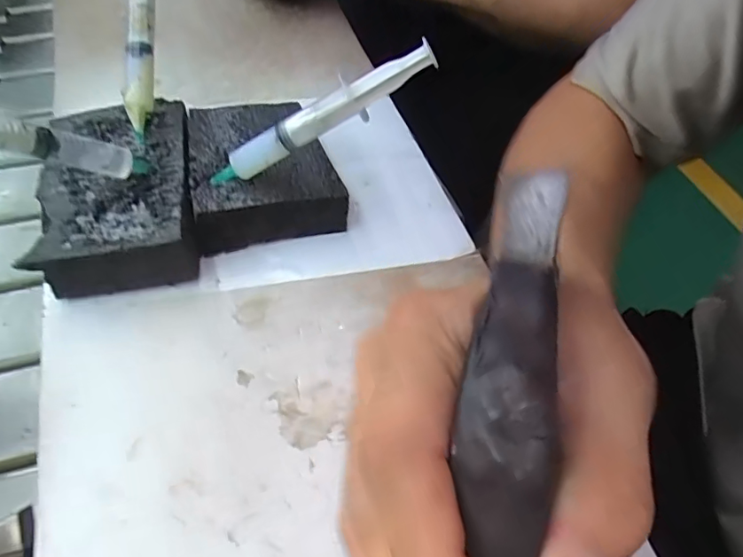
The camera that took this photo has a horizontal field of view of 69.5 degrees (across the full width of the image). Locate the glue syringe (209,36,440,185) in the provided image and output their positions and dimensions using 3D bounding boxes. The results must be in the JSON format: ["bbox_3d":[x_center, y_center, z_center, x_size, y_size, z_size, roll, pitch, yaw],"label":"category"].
[{"bbox_3d":[-0.030,-0.085,0.289,0.138,0.021,0.013,-24,51,19],"label":"glue syringe"}]

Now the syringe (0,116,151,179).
[{"bbox_3d":[-0.176,-0.071,0.255,0.145,0.019,0.016,7,41,-47],"label":"syringe"}]

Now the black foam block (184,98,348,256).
[{"bbox_3d":[-0.074,-0.066,0.338,0.086,0.036,0.103,-18,56,-17],"label":"black foam block"}]

